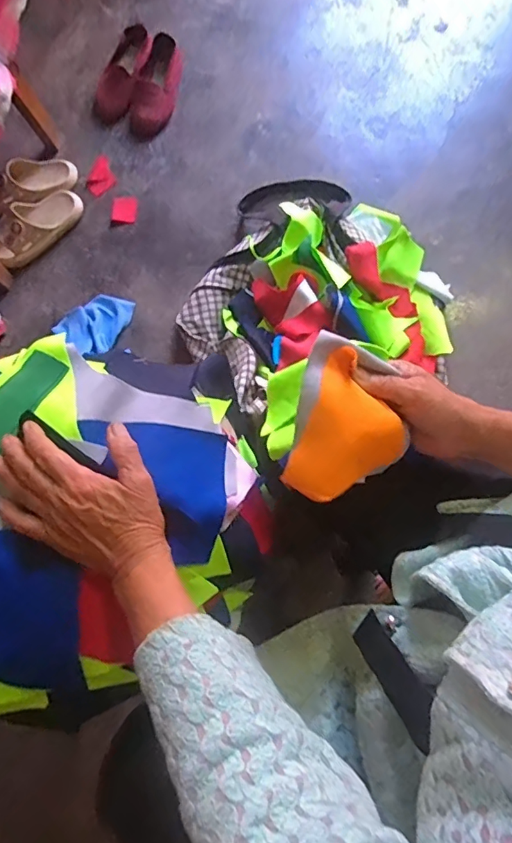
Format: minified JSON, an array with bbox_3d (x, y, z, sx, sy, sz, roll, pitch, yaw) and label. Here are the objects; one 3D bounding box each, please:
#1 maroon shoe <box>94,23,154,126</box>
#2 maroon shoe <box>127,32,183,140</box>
[{"bbox_3d":[-0.293,-0.765,1.106,0.096,0.050,0.218,14,77,8],"label":"maroon shoe"},{"bbox_3d":[-0.220,-0.729,1.092,0.086,0.057,0.213,10,76,7],"label":"maroon shoe"}]

